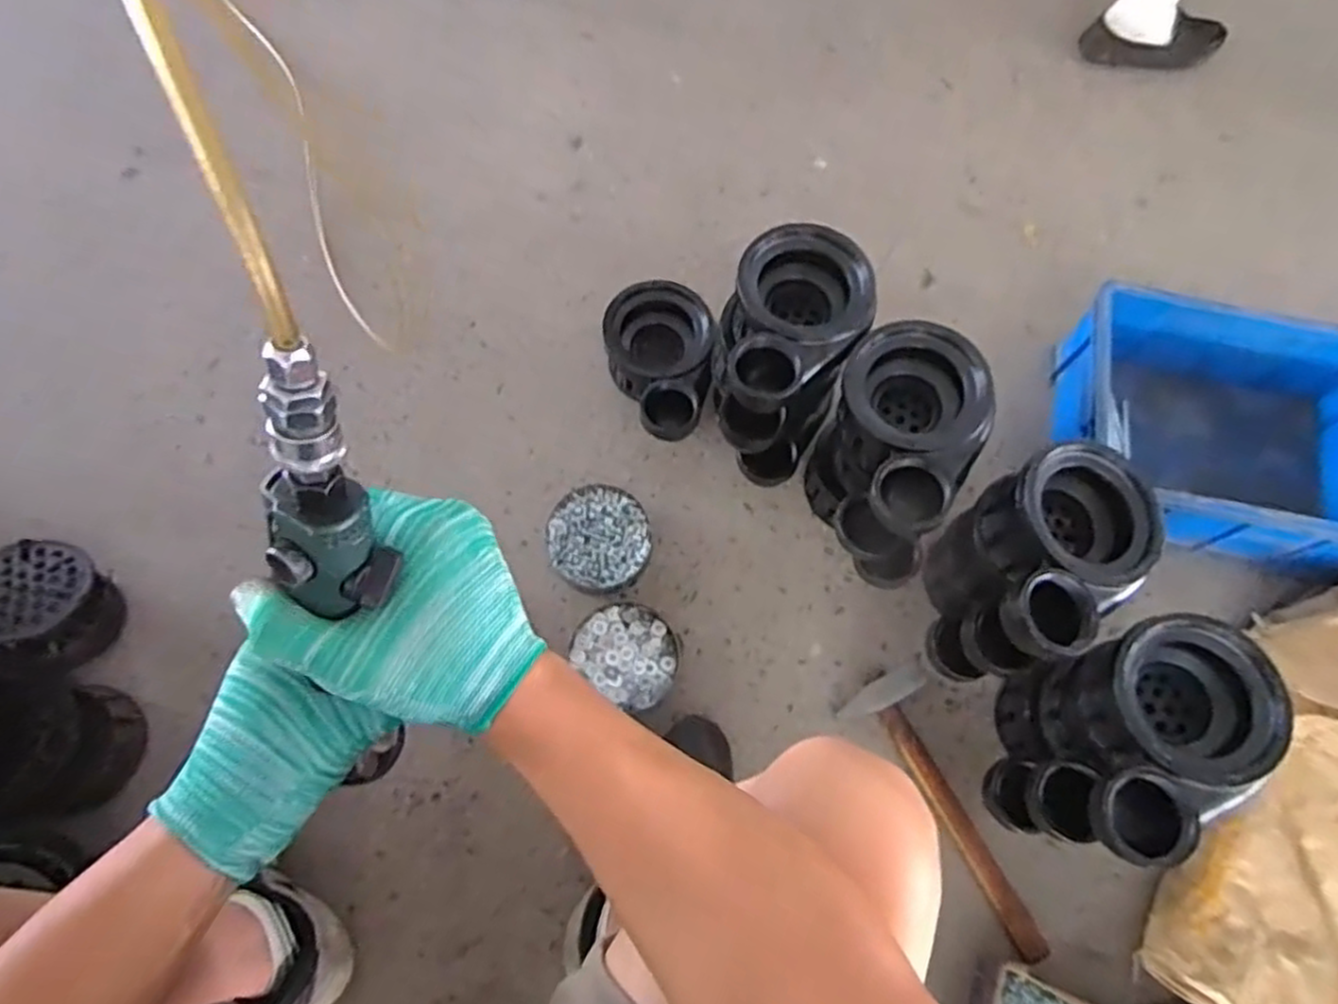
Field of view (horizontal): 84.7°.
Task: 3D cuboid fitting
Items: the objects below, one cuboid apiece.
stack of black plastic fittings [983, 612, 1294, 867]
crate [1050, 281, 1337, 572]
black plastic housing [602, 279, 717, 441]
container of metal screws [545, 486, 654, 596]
[{"bbox_3d":[0.434,0.241,0.736,0.148,0.259,0.213,25,73,6],"label":"stack of black plastic fittings"},{"bbox_3d":[0.715,-0.094,0.958,0.413,0.162,0.306,16,72,4],"label":"crate"},{"bbox_3d":[-0.011,-0.174,0.977,0.140,0.112,0.207,-5,72,-3],"label":"black plastic housing"},{"bbox_3d":[-0.089,0.050,0.940,0.127,0.039,0.137,0,72,-1],"label":"container of metal screws"}]

